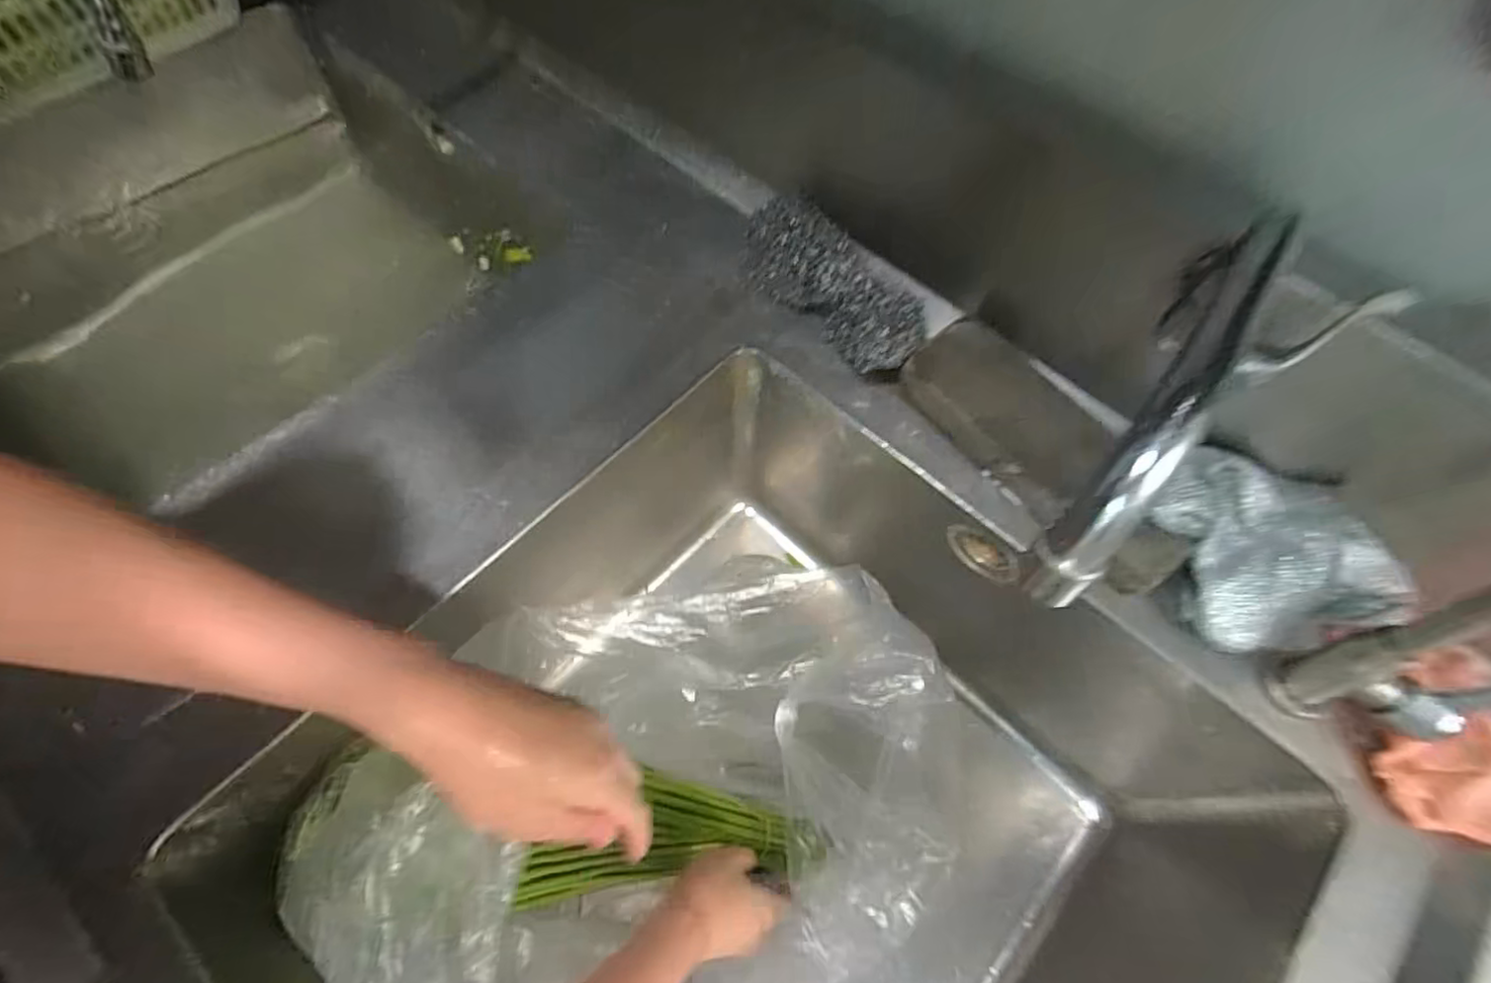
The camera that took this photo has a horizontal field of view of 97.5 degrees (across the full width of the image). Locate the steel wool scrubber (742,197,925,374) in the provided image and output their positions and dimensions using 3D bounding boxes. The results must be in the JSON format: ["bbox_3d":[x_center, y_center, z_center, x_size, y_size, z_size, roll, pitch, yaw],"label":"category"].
[{"bbox_3d":[0.064,-0.161,0.509,0.072,0.044,0.183,-32,69,-16],"label":"steel wool scrubber"}]

